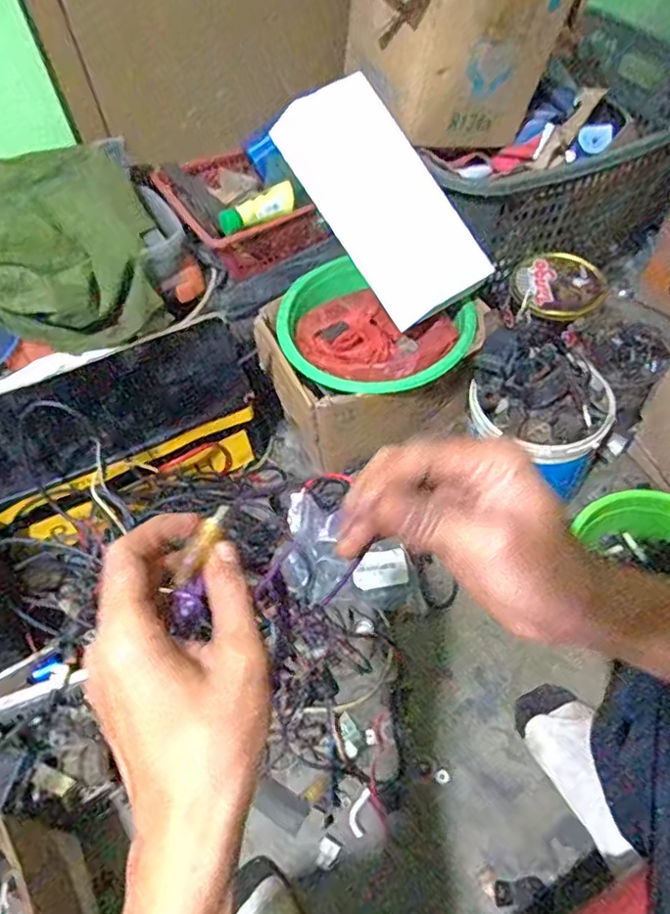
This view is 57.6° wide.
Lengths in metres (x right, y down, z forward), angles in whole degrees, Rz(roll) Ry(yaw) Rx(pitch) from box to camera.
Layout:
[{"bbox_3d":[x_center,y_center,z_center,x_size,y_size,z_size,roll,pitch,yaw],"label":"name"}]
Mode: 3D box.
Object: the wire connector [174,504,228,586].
[{"bbox_3d":[-0.064,0.043,0.297,0.010,0.005,0.043,21,65,19],"label":"wire connector"}]

